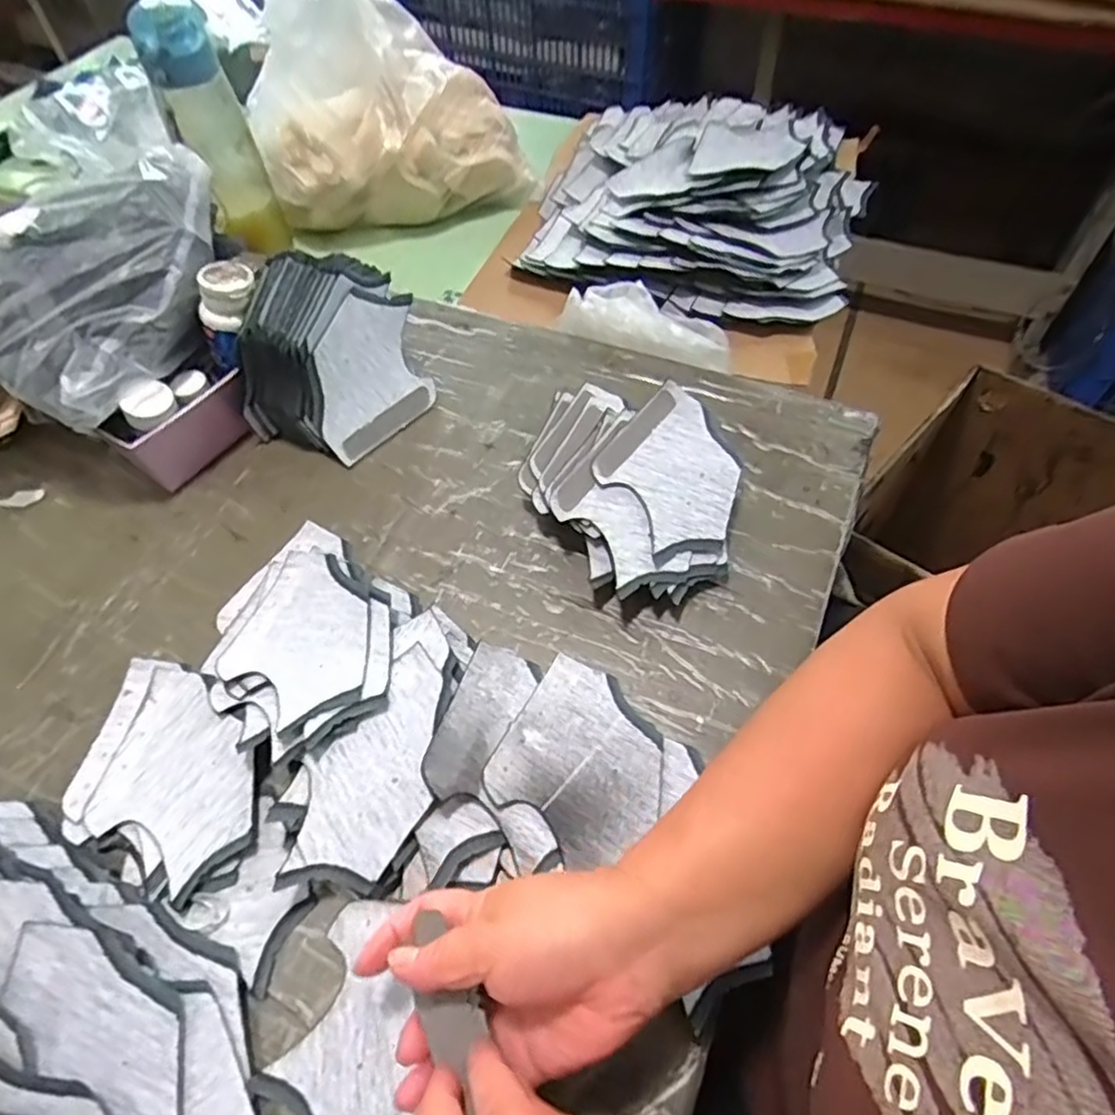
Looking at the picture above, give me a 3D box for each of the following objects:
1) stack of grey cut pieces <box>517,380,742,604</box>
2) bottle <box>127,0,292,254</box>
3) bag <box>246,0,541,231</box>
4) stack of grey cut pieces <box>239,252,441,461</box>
[{"bbox_3d":[0.058,-0.060,0.519,0.141,0.048,0.191,-29,59,-14],"label":"stack of grey cut pieces"},{"bbox_3d":[-0.331,-0.407,0.670,0.064,0.214,0.063,-15,57,-5],"label":"bottle"},{"bbox_3d":[-0.217,-0.547,0.780,0.288,0.237,0.244,-25,58,-11],"label":"bag"},{"bbox_3d":[-0.176,-0.168,0.563,0.117,0.112,0.140,18,60,16],"label":"stack of grey cut pieces"}]

